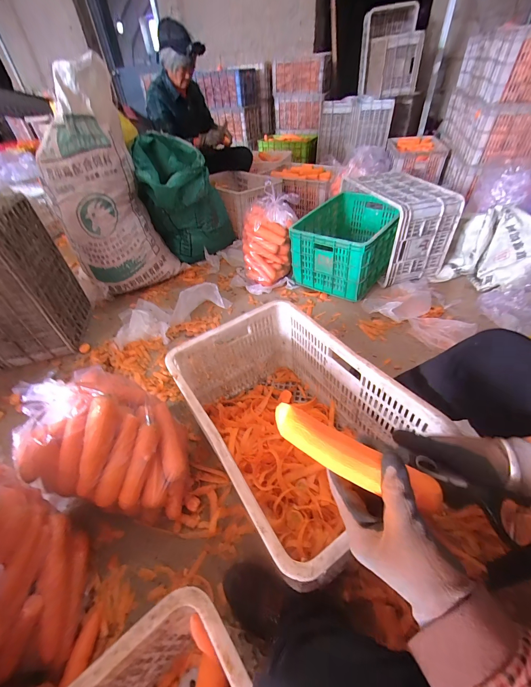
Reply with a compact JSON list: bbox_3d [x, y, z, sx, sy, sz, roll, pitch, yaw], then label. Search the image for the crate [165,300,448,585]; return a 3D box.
[{"bbox_3d":[0.048,0.183,0.670,0.350,0.281,0.506,-27,47,-21],"label":"crate"}]

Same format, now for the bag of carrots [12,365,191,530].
[{"bbox_3d":[-0.358,0.224,0.667,0.351,0.268,0.245,6,44,12],"label":"bag of carrots"}]

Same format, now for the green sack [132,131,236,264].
[{"bbox_3d":[-0.394,-0.682,1.425,0.360,0.511,0.345,-10,43,-5],"label":"green sack"}]

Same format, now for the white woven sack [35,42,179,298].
[{"bbox_3d":[-0.660,-0.594,1.173,0.411,0.733,0.212,-25,46,-20],"label":"white woven sack"}]

